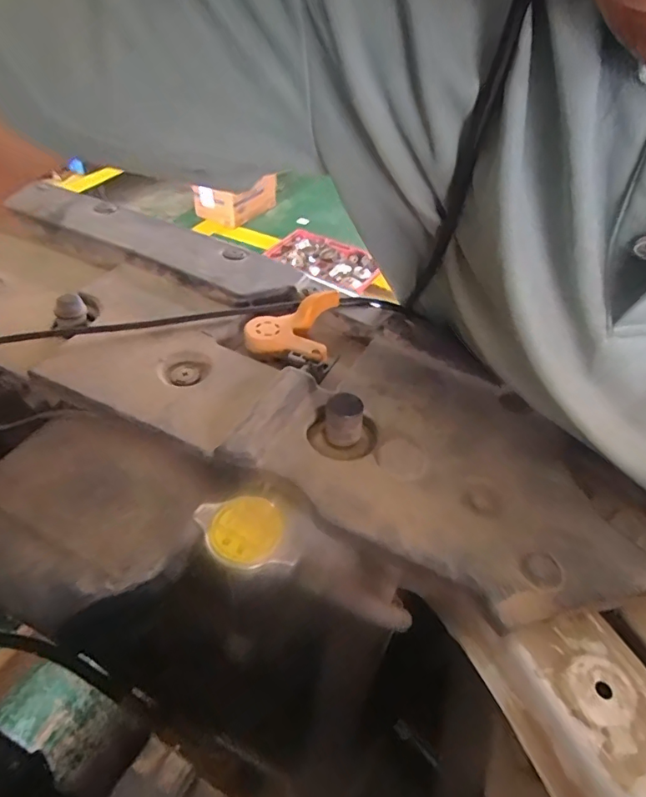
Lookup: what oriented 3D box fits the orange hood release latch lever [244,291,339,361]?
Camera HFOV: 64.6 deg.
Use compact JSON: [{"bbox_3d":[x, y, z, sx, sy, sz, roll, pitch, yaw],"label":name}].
[{"bbox_3d":[-0.024,-0.061,0.389,0.063,0.017,0.067,9,45,3],"label":"orange hood release latch lever"}]

